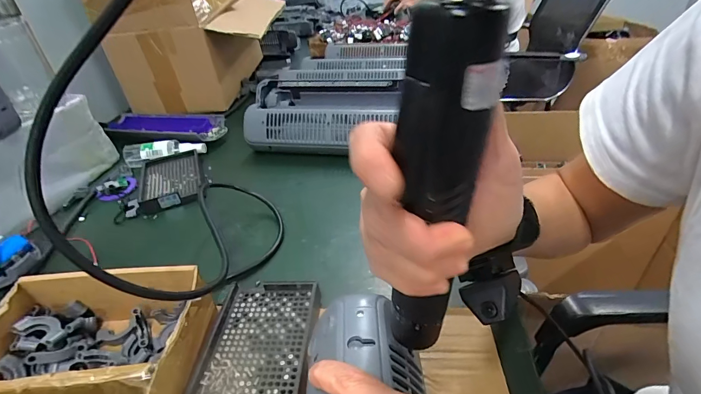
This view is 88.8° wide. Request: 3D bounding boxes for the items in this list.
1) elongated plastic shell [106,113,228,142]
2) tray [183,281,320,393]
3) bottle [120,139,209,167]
[{"bbox_3d":[-0.376,-0.145,0.727,0.270,0.034,0.096,5,37,15],"label":"elongated plastic shell"},{"bbox_3d":[-0.081,0.133,0.310,0.096,0.024,0.133,-3,35,5],"label":"tray"},{"bbox_3d":[-0.329,-0.083,0.634,0.137,0.032,0.029,-9,35,-5],"label":"bottle"}]

